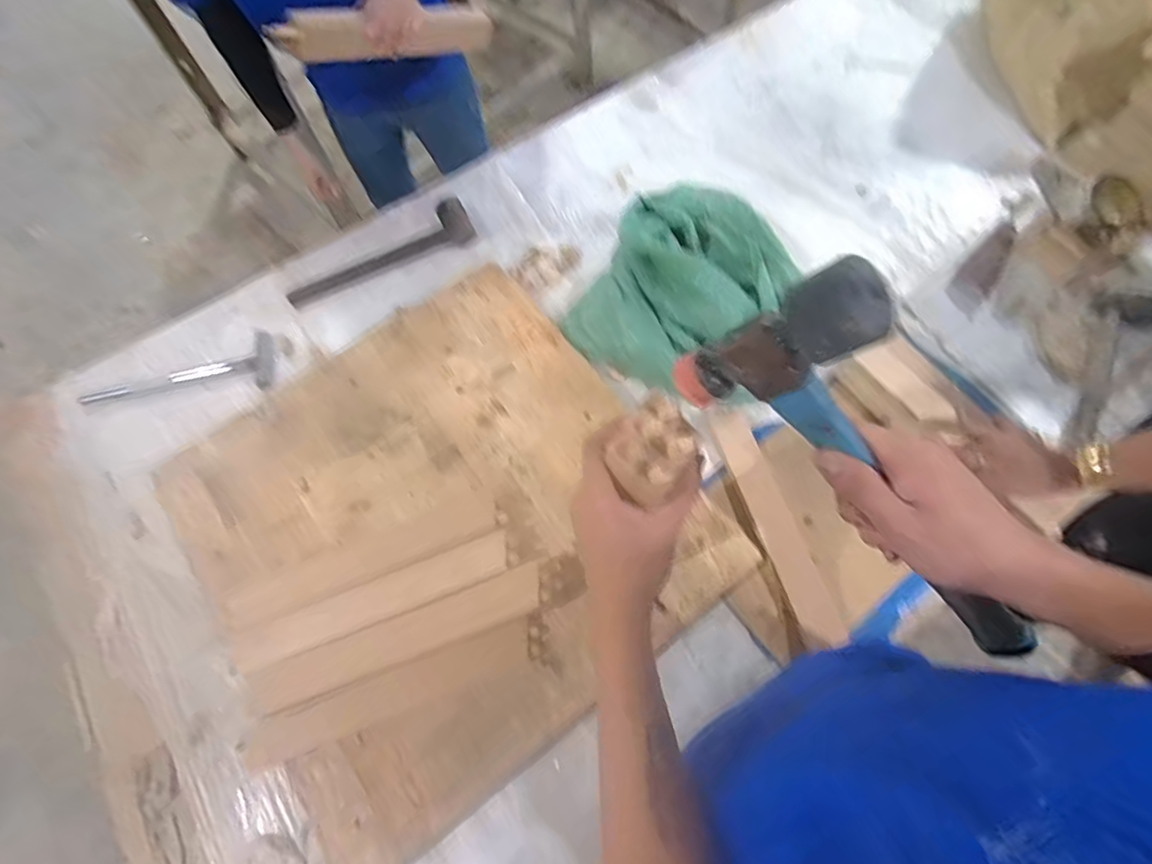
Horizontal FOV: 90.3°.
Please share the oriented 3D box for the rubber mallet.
[{"bbox_3d":[0.193,0.040,0.363,0.328,0.111,0.058,47,71,-20],"label":"rubber mallet"}]

